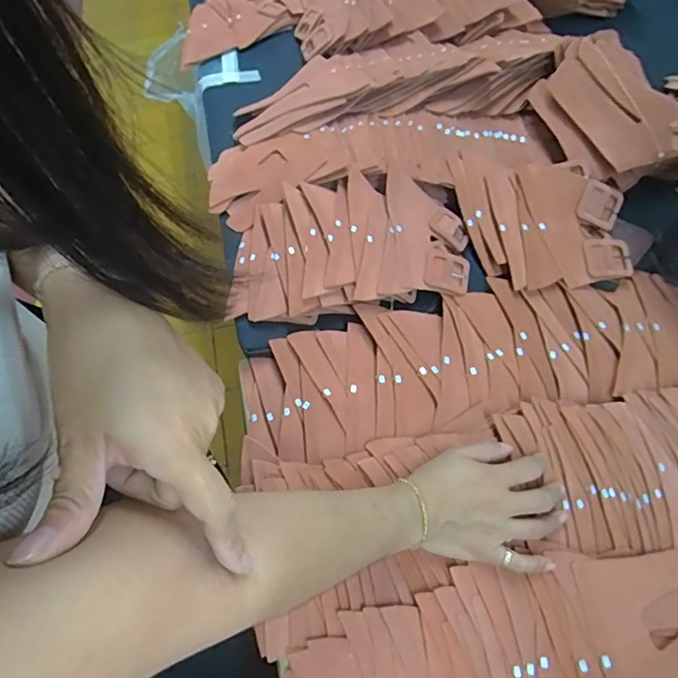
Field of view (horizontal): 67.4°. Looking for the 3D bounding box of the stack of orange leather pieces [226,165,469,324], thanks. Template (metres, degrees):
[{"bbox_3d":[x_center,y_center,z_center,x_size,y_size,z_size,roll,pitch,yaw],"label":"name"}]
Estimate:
[{"bbox_3d":[0.007,-0.108,0.593,0.284,0.055,0.161,-10,64,-1],"label":"stack of orange leather pieces"}]

